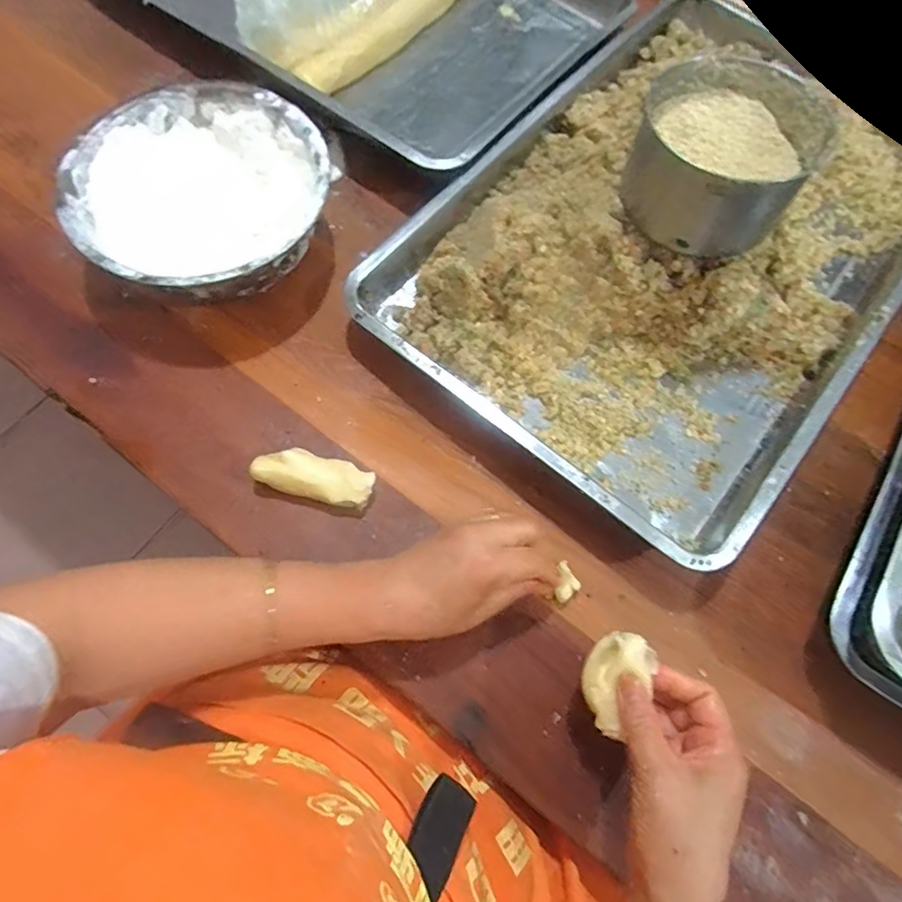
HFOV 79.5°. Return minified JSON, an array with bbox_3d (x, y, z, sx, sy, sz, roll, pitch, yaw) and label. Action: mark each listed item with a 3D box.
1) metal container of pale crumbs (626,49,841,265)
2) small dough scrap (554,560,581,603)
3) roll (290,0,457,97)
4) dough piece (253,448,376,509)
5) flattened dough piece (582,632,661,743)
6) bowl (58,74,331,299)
[{"bbox_3d":[0.215,-0.238,0.439,0.138,0.067,0.134,1,70,-3],"label":"metal container of pale crumbs"},{"bbox_3d":[0.094,0.105,0.435,0.018,0.009,0.033,6,72,4],"label":"small dough scrap"},{"bbox_3d":[-0.056,-0.505,0.634,0.036,0.037,0.313,41,73,12],"label":"roll"},{"bbox_3d":[-0.112,0.022,0.452,0.095,0.027,0.037,15,70,2],"label":"dough piece"},{"bbox_3d":[0.107,0.151,0.360,0.037,0.023,0.062,33,75,12],"label":"flattened dough piece"},{"bbox_3d":[-0.218,-0.226,0.499,0.213,0.082,0.216,1,70,-3],"label":"bowl"}]

